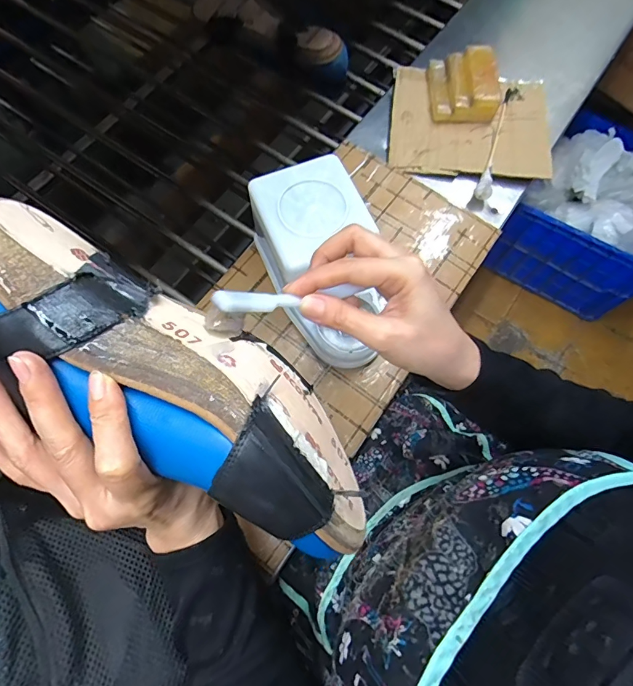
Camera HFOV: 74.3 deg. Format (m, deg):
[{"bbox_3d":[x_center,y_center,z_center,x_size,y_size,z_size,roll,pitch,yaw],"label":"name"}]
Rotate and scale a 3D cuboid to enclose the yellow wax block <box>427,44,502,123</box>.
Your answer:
[{"bbox_3d":[0.195,-0.345,0.560,0.085,0.041,0.106,1,70,0],"label":"yellow wax block"}]

